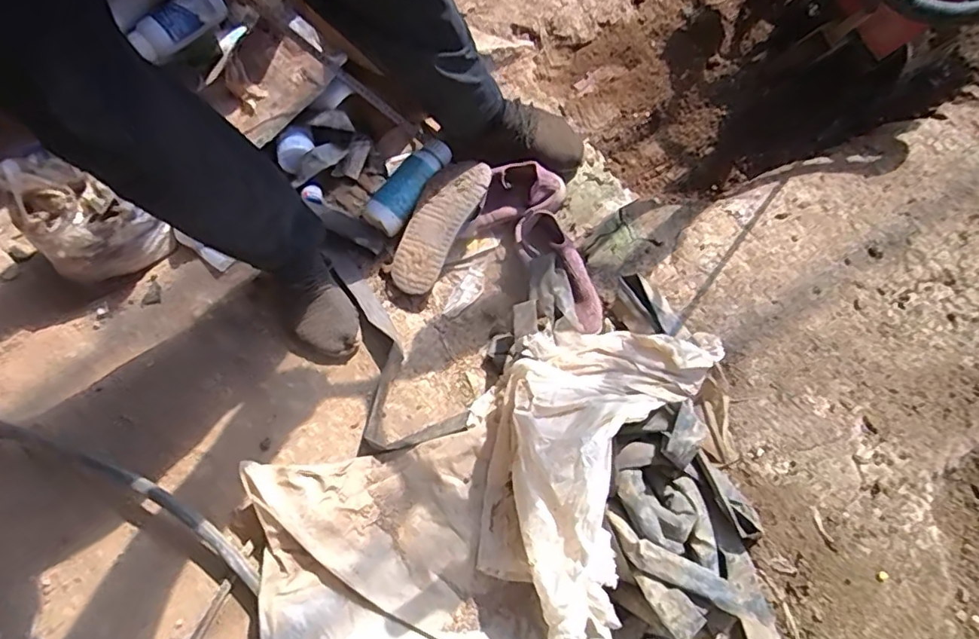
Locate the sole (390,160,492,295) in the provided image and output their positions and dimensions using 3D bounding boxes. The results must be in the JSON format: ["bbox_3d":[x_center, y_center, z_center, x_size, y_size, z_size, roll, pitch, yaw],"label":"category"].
[{"bbox_3d":[-0.089,-0.166,0.975,0.096,0.029,0.252,27,84,13],"label":"sole"}]

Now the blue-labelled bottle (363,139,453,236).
[{"bbox_3d":[-0.140,-0.239,1.022,0.073,0.077,0.196,31,72,14],"label":"blue-labelled bottle"}]

